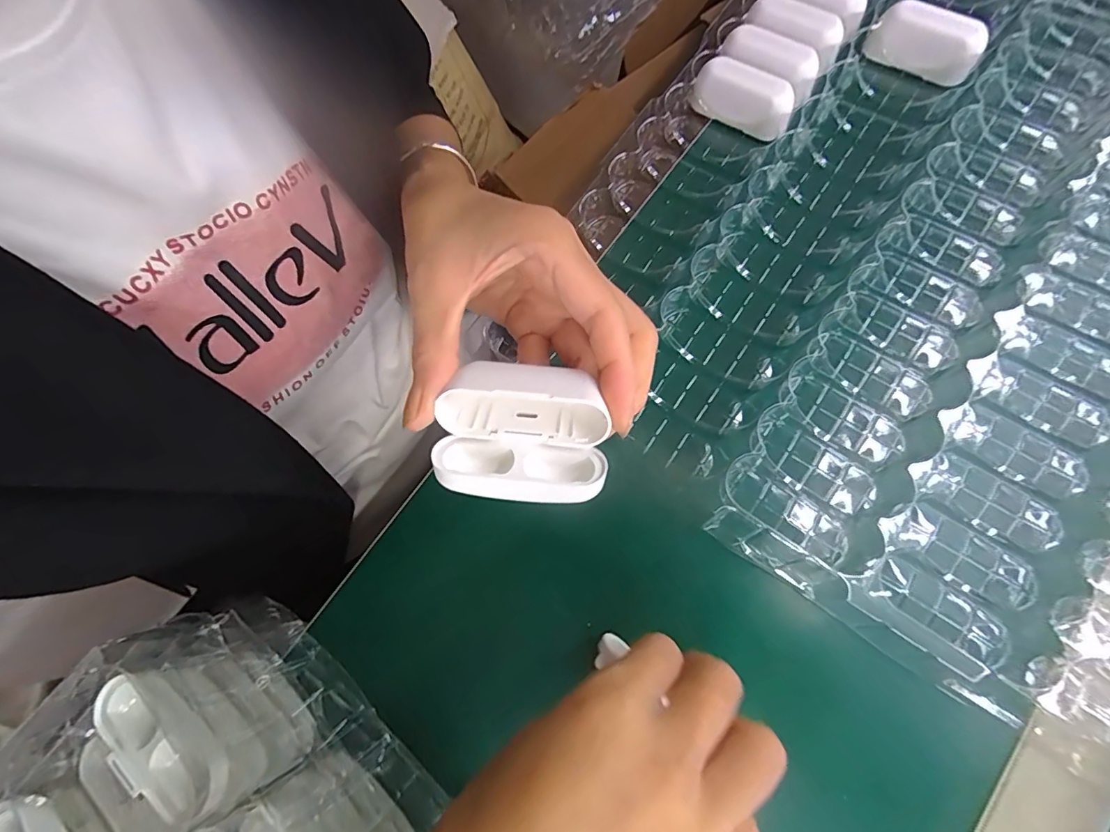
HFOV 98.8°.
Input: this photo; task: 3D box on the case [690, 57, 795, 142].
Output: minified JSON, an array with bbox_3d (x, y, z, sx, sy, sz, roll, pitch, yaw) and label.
[{"bbox_3d":[0.118,-0.198,0.302,0.062,0.029,0.024,38,81,15],"label":"case"}]

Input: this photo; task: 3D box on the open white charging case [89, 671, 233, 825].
[{"bbox_3d":[-0.156,0.132,0.194,0.067,0.023,0.025,37,81,14],"label":"open white charging case"}]

